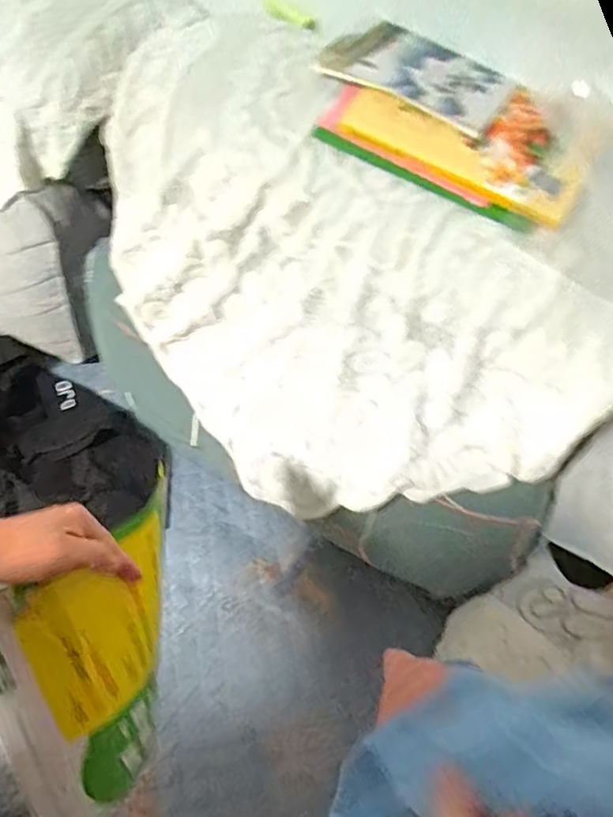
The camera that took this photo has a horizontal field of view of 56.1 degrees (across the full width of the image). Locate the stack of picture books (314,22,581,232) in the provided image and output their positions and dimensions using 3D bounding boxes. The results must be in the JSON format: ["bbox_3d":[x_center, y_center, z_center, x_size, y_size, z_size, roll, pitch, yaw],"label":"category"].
[{"bbox_3d":[0.165,-0.335,0.655,0.326,0.038,0.212,28,64,12],"label":"stack of picture books"}]

